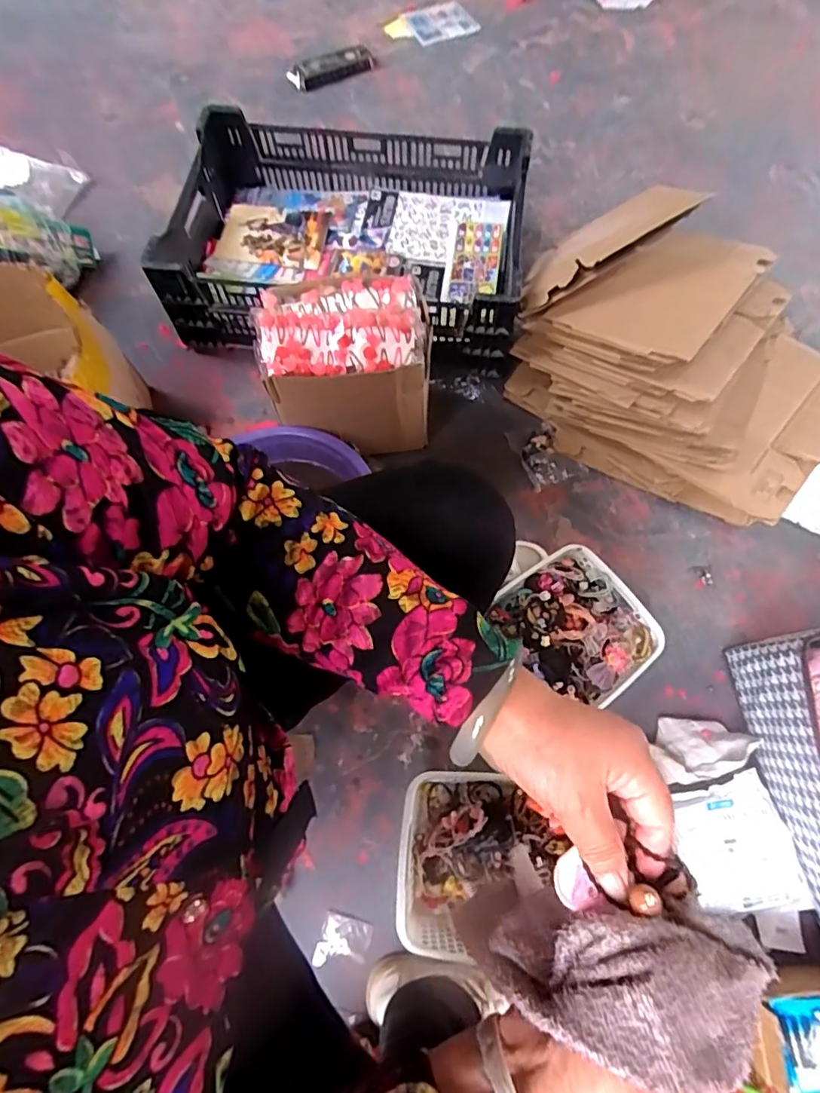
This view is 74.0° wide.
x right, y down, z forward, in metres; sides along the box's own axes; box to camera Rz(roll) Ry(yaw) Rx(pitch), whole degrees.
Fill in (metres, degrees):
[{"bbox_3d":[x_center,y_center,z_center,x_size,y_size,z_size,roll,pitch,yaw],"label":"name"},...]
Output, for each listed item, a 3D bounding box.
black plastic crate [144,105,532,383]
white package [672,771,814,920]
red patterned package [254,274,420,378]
[{"bbox_3d":[-0.112,-0.542,0.987,0.627,0.180,0.408,8,69,4],"label":"black plastic crate"},{"bbox_3d":[0.422,0.392,0.701,0.137,0.019,0.158,-14,70,-5],"label":"white package"},{"bbox_3d":[-0.096,-0.311,0.757,0.230,0.033,0.167,-8,70,-3],"label":"red patterned package"}]

